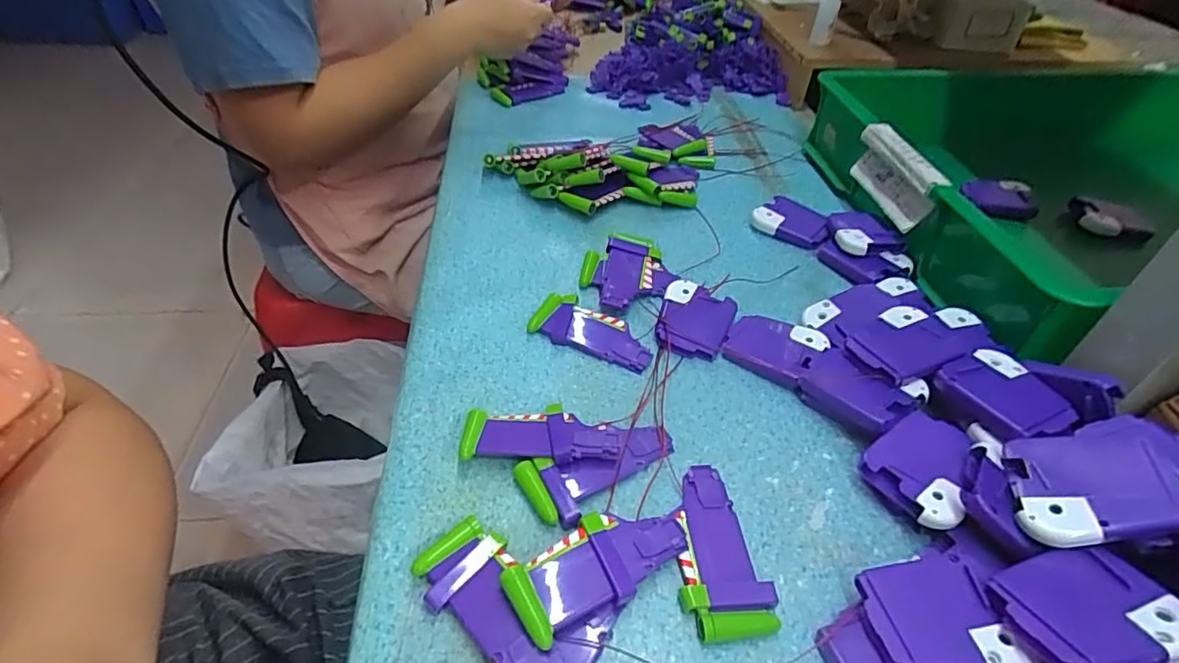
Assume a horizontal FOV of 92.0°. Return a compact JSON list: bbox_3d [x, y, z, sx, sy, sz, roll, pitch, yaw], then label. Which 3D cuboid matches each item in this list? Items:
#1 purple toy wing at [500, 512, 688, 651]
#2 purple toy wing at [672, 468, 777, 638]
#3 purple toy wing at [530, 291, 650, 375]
[{"bbox_3d":[0.004,0.113,0.277,0.087,0.018,0.040,-25,50,-23],"label":"purple toy wing"},{"bbox_3d":[0.064,0.109,0.293,0.042,0.011,0.089,-4,45,-4],"label":"purple toy wing"},{"bbox_3d":[0.003,-0.001,0.409,0.092,0.008,0.041,19,48,18],"label":"purple toy wing"}]

